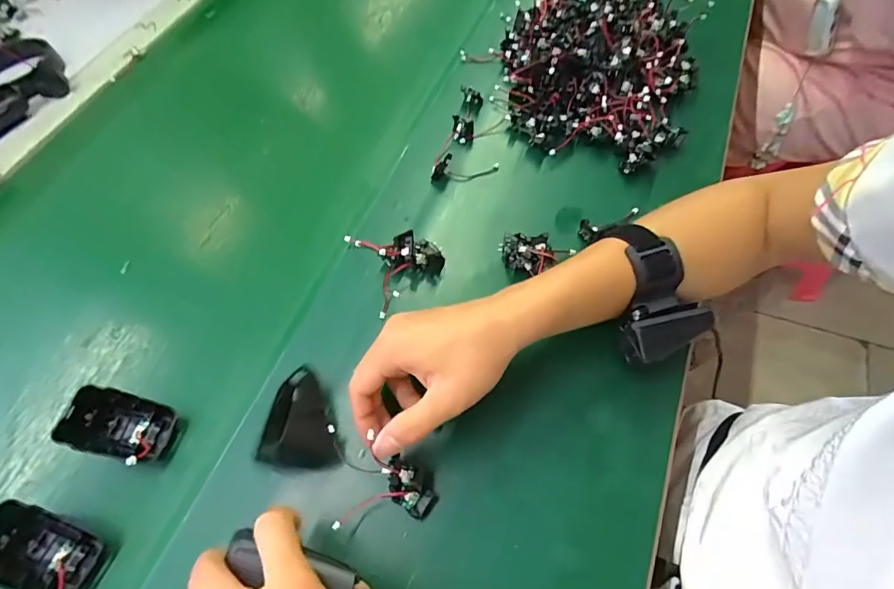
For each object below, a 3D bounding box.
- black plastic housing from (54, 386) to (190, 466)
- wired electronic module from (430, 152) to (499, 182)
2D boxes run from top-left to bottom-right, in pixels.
[{"bbox_3d":[-0.235,0.096,0.351,0.061,0.041,0.043,11,61,10],"label":"black plastic housing"},{"bbox_3d":[0.018,-0.121,0.462,0.064,0.021,0.018,-4,59,2],"label":"wired electronic module"}]

